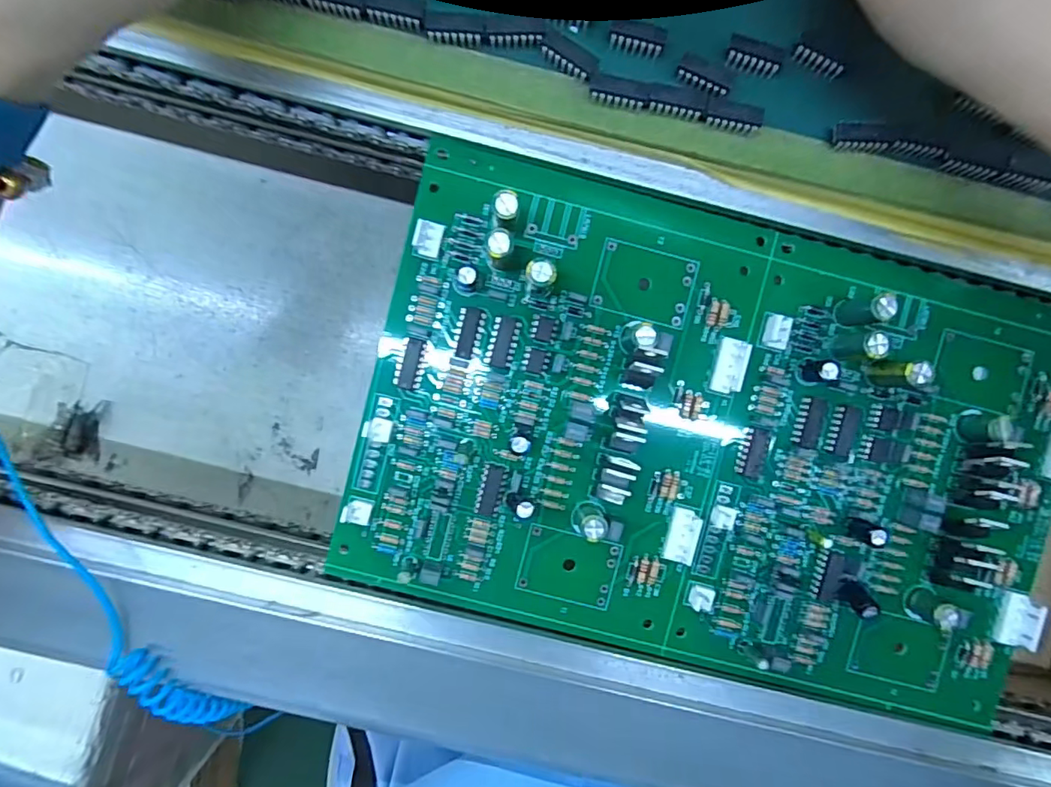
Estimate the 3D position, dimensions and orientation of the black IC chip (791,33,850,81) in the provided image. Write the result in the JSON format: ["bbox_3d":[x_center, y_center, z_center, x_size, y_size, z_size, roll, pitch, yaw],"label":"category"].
[{"bbox_3d":[0.099,-0.114,0.177,0.018,0.004,0.009,25,91,-2],"label":"black IC chip"}]

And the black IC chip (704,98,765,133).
[{"bbox_3d":[0.068,-0.091,0.173,0.019,0.006,0.008,12,92,-1],"label":"black IC chip"}]

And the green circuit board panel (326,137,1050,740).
[{"bbox_3d":[0.071,0.021,0.191,0.254,0.018,0.165,14,94,-2],"label":"green circuit board panel"}]

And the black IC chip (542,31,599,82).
[{"bbox_3d":[0.014,-0.110,0.172,0.019,0.005,0.008,29,91,-2],"label":"black IC chip"}]

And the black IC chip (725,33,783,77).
[{"bbox_3d":[0.076,-0.112,0.174,0.018,0.005,0.009,12,92,-1],"label":"black IC chip"}]

